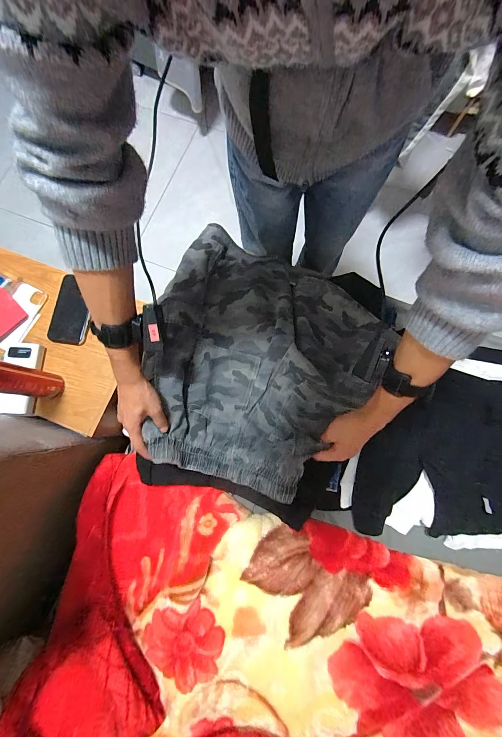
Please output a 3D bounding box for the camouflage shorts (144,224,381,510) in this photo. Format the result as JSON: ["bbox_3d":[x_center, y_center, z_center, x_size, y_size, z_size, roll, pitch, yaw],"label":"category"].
[{"bbox_3d":[0.027,-0.017,0.590,0.435,0.108,0.481,17,78,4],"label":"camouflage shorts"}]

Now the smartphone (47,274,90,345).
[{"bbox_3d":[-0.391,-0.127,0.616,0.081,0.015,0.148,6,78,2],"label":"smartphone"}]

